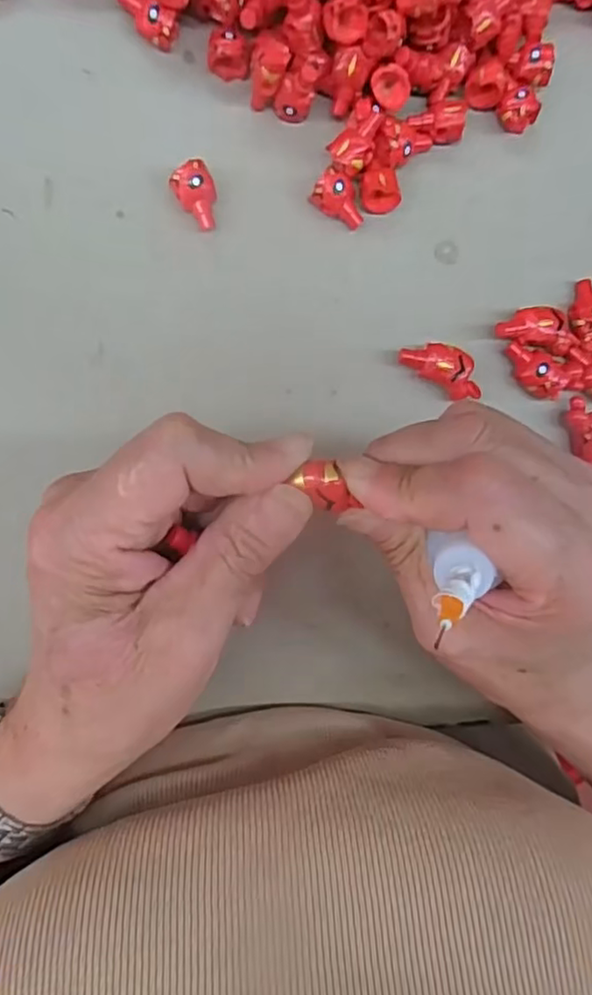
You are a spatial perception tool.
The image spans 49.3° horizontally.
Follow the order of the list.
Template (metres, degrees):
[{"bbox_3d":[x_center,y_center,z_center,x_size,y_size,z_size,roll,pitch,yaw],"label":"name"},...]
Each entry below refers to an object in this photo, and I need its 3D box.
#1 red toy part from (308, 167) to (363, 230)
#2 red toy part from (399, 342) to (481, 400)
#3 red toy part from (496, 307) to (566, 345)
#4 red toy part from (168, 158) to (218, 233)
[{"bbox_3d":[0.019,-0.128,0.277,0.024,0.012,0.015,30,88,-8],"label":"red toy part"},{"bbox_3d":[0.065,-0.057,0.281,0.038,0.013,0.017,32,87,-8],"label":"red toy part"},{"bbox_3d":[0.102,-0.075,0.286,0.027,0.014,0.017,-10,93,-8],"label":"red toy part"},{"bbox_3d":[-0.041,-0.125,0.269,0.017,0.014,0.025,-31,96,-6],"label":"red toy part"}]

